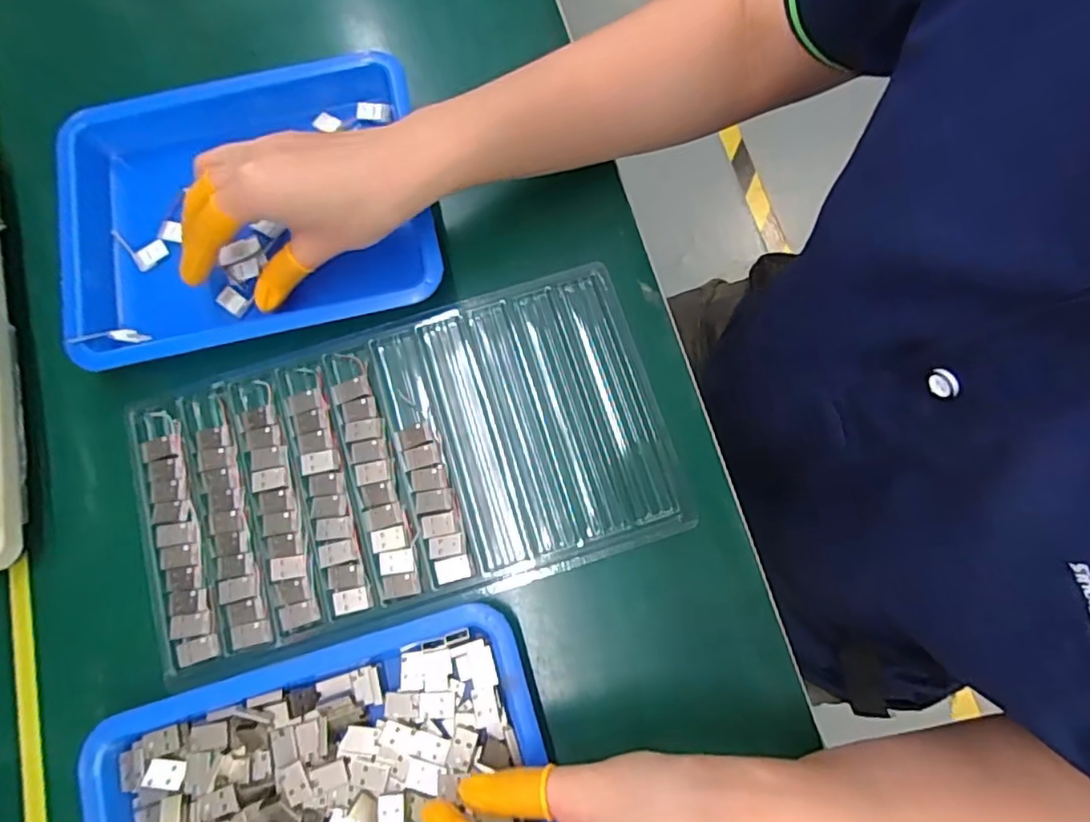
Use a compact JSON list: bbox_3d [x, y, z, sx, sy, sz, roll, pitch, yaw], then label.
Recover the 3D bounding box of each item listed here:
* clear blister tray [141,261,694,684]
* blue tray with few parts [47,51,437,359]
[{"bbox_3d":[-0.079,0.028,0.334,0.287,0.006,0.159,-16,78,-4],"label":"clear blister tray"},{"bbox_3d":[-0.189,-0.118,0.366,0.234,0.046,0.171,-14,75,3],"label":"blue tray with few parts"}]

